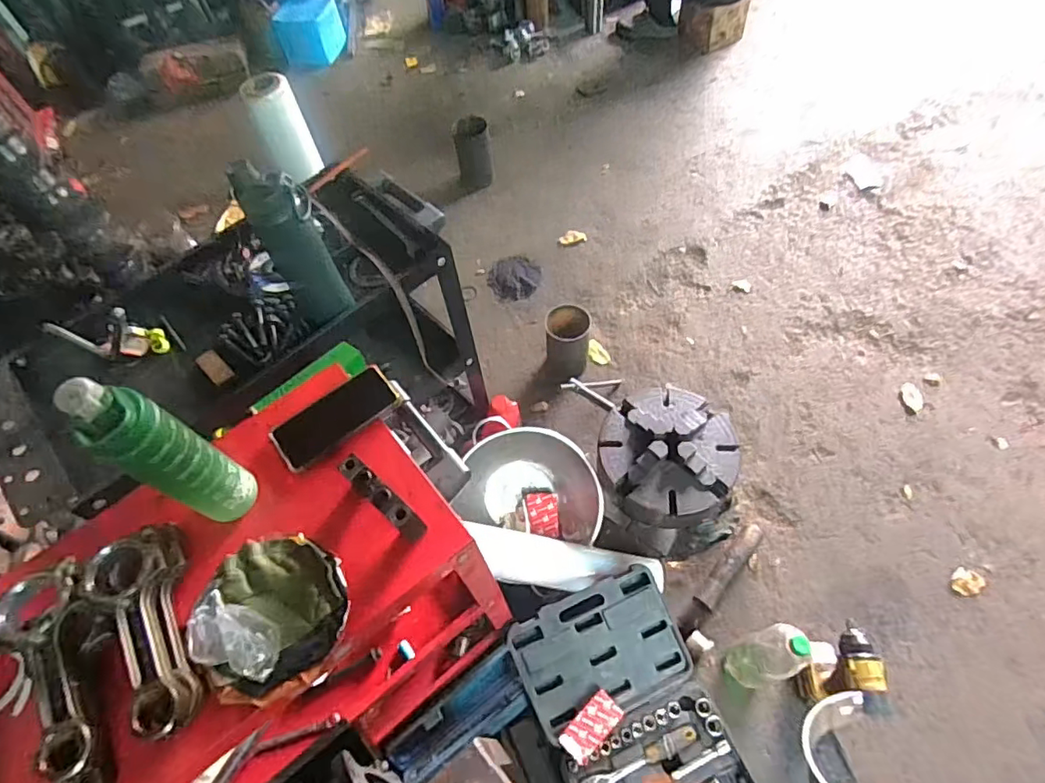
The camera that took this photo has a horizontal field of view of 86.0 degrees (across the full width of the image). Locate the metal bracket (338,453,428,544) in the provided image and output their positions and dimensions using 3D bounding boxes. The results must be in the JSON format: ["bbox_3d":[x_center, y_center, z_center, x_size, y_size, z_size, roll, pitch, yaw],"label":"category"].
[{"bbox_3d":[-0.167,0.127,0.664,0.111,0.070,0.029,36,68,23],"label":"metal bracket"}]

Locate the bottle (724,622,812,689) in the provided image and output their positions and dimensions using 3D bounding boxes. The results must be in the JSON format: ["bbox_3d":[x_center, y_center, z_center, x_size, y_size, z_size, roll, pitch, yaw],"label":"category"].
[{"bbox_3d":[0.457,0.500,1.053,0.077,0.273,0.088,-24,60,-9],"label":"bottle"}]

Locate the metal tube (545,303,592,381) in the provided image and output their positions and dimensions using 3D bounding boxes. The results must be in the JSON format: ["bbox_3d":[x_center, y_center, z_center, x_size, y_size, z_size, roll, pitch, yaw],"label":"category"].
[{"bbox_3d":[0.126,-0.131,1.543,0.116,0.201,0.121,-2,59,4],"label":"metal tube"}]

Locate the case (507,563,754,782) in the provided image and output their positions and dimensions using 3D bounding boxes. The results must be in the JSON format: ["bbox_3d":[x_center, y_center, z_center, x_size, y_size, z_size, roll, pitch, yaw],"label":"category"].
[{"bbox_3d":[0.205,0.623,1.107,0.322,0.145,0.432,-24,60,-9],"label":"case"}]

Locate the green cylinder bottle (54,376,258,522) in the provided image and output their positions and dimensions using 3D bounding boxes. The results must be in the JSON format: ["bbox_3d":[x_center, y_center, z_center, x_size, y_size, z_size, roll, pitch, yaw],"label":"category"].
[{"bbox_3d":[-0.373,0.070,0.597,0.062,0.248,0.066,-2,59,4],"label":"green cylinder bottle"}]

